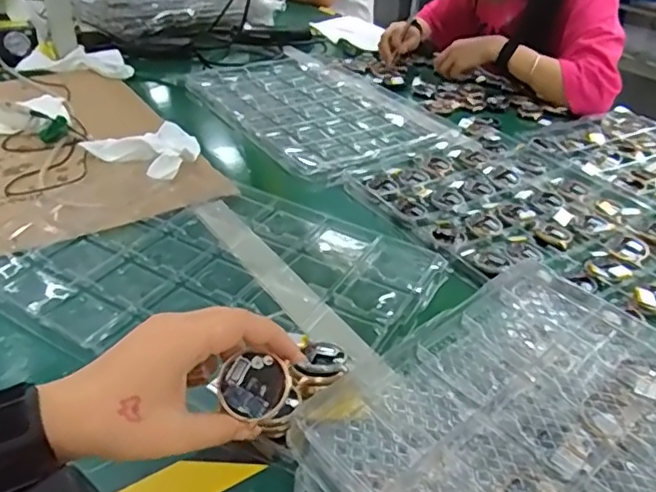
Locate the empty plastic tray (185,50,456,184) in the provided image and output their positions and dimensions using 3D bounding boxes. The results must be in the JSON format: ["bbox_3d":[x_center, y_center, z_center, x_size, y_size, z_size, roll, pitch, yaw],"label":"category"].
[{"bbox_3d":[-0.030,-0.250,1.029,0.291,0.030,0.497,-18,40,-29],"label":"empty plastic tray"}]

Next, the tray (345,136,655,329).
[{"bbox_3d":[0.266,-0.039,0.736,0.309,0.017,0.439,-19,40,-30],"label":"tray"}]

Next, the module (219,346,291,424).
[{"bbox_3d":[-0.046,0.086,0.358,0.043,0.007,0.041,-1,63,1],"label":"module"}]

